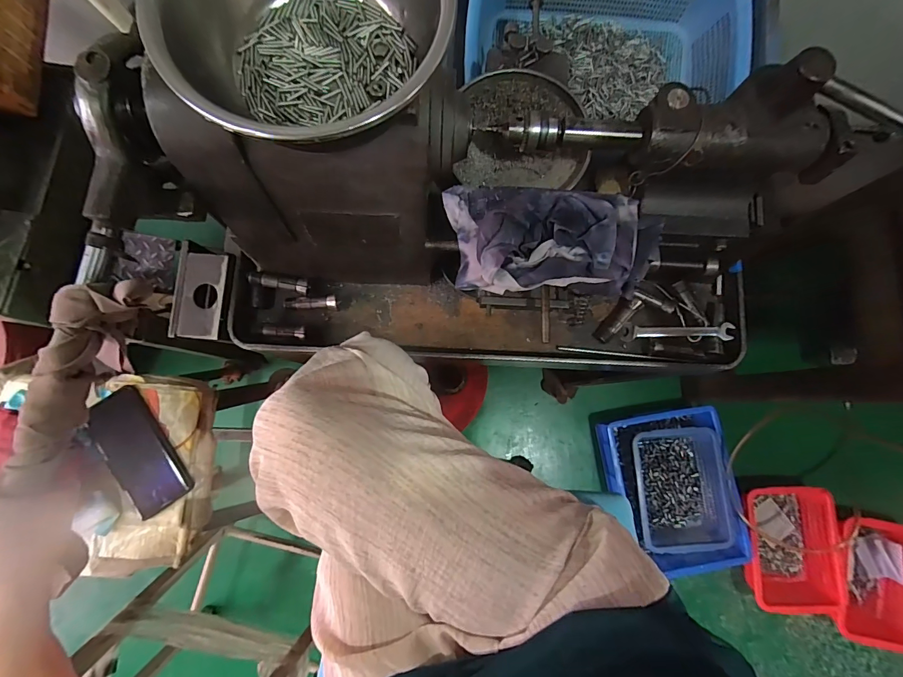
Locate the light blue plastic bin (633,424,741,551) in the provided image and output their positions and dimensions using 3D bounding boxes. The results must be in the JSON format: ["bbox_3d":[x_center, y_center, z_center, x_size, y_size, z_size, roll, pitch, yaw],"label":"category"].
[{"bbox_3d":[0.627,0.423,1.108,0.246,0.087,0.333,-2,82,-1],"label":"light blue plastic bin"}]

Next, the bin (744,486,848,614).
[{"bbox_3d":[0.920,0.585,1.095,0.237,0.103,0.323,-6,82,-2],"label":"bin"}]

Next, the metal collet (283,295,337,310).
[{"bbox_3d":[-0.191,-0.049,0.539,0.070,0.013,0.018,1,82,-1],"label":"metal collet"}]

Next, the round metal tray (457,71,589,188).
[{"bbox_3d":[0.074,-0.217,0.406,0.128,0.020,0.127,0,82,-1],"label":"round metal tray"}]

